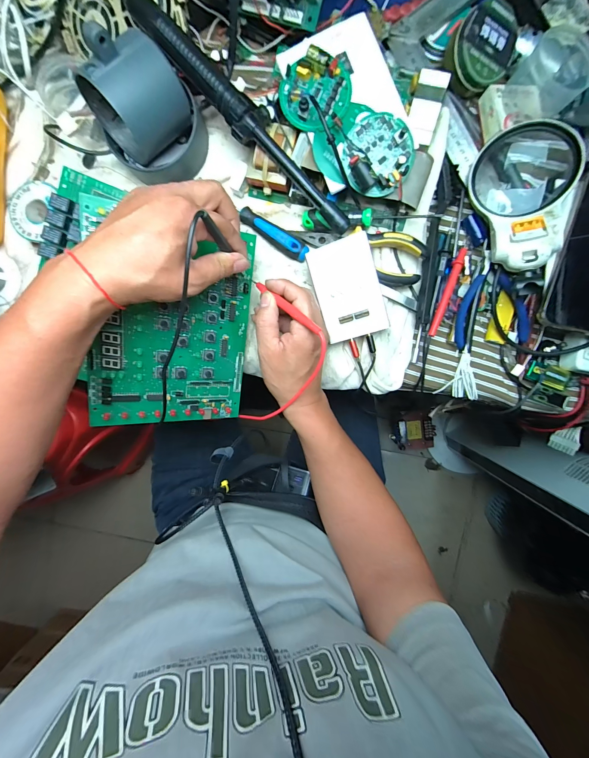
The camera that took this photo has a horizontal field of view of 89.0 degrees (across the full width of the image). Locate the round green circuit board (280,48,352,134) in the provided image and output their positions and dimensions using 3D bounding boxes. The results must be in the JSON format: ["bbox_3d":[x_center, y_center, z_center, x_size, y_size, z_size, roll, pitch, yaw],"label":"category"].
[{"bbox_3d":[0.021,-0.287,0.296,0.069,0.019,0.065,0,94,3],"label":"round green circuit board"}]

